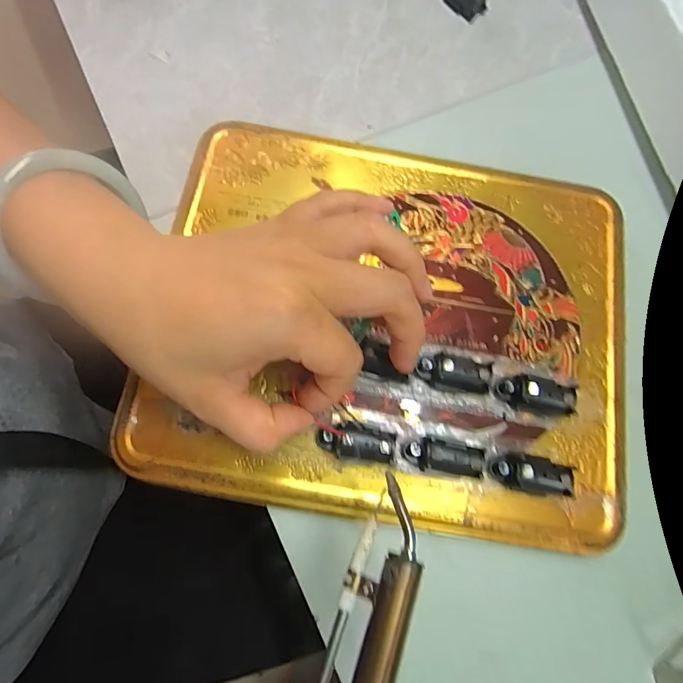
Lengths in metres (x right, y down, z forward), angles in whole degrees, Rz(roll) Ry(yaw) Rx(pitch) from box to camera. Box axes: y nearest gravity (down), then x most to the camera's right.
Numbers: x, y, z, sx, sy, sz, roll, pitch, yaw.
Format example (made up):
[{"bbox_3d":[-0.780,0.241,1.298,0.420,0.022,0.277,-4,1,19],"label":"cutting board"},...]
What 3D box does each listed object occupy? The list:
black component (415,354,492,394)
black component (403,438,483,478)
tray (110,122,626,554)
[{"bbox_3d":[0.054,0.015,0.204,0.036,0.006,0.016,9,74,1],"label":"black component"},{"bbox_3d":[0.045,0.052,0.191,0.033,0.013,0.013,12,74,2],"label":"black component"},{"bbox_3d":[0.027,-0.011,0.213,0.231,0.013,0.189,9,74,1],"label":"tray"}]

